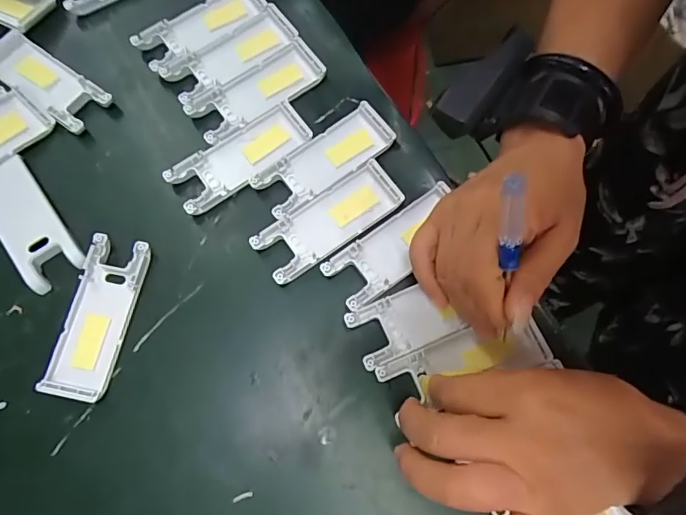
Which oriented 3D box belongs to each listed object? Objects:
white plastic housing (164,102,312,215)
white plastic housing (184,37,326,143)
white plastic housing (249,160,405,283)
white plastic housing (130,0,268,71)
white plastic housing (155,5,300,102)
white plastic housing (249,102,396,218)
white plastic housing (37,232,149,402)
[{"bbox_3d":[-0.075,-0.074,0.343,0.103,0.009,0.040,-37,77,-11],"label":"white plastic housing"},{"bbox_3d":[-0.066,-0.128,0.358,0.103,0.010,0.042,-33,76,-10],"label":"white plastic housing"},{"bbox_3d":[-0.010,-0.026,0.328,0.103,0.009,0.040,-33,76,-10],"label":"white plastic housing"},{"bbox_3d":[-0.115,-0.188,0.379,0.103,0.011,0.044,-36,76,-11],"label":"white plastic housing"},{"bbox_3d":[-0.088,-0.159,0.370,0.103,0.010,0.041,-36,77,-11],"label":"white plastic housing"},{"bbox_3d":[-0.014,-0.071,0.341,0.103,0.009,0.039,-34,76,-10],"label":"white plastic housing"},{"bbox_3d":[-0.162,0.039,0.311,0.040,0.012,0.104,12,73,3],"label":"white plastic housing"}]

